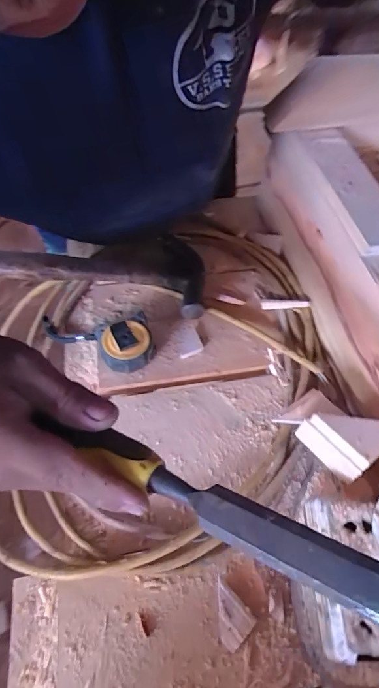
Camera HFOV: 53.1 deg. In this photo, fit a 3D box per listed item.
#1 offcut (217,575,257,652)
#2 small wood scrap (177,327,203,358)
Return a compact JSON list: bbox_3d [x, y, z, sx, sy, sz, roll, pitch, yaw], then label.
[{"bbox_3d":[0.031,0.222,0.309,0.041,0.008,0.030,40,64,20],"label":"offcut"},{"bbox_3d":[-0.001,-0.002,0.450,0.027,0.006,0.036,-13,59,-11],"label":"small wood scrap"}]

